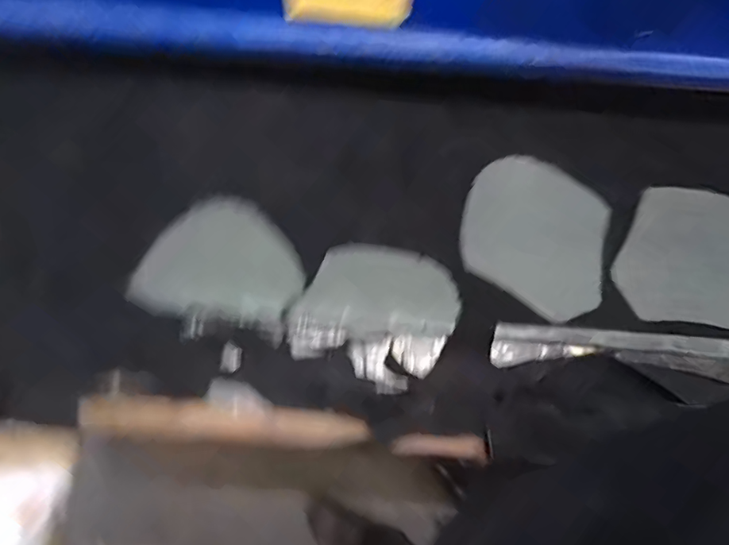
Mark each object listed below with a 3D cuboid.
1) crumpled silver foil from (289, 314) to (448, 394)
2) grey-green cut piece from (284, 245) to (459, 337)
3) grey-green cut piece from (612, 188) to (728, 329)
[{"bbox_3d":[-0.001,0.101,0.589,0.184,0.019,0.074,10,73,1],"label":"crumpled silver foil"},{"bbox_3d":[0.017,0.024,0.607,0.197,0.030,0.109,11,73,1],"label":"grey-green cut piece"},{"bbox_3d":[0.426,-0.022,0.627,0.190,0.012,0.179,-1,76,4],"label":"grey-green cut piece"}]

